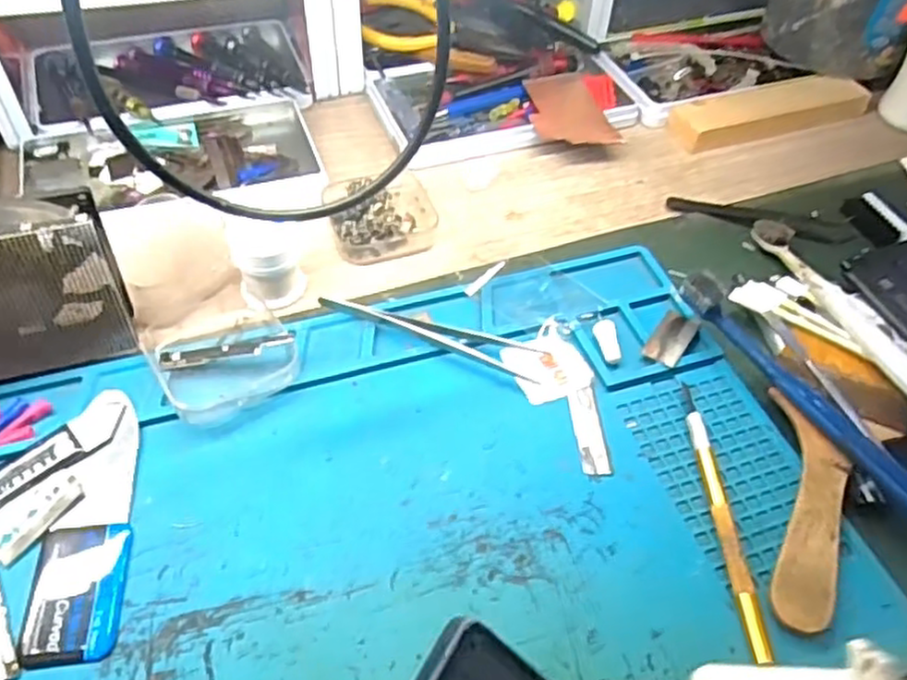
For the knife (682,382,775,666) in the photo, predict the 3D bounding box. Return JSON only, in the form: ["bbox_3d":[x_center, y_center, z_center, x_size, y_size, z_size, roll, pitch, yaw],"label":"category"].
[{"bbox_3d":[0.118,0.074,0.326,0.008,0.008,0.133,1,51,-4],"label":"knife"}]

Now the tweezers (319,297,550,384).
[{"bbox_3d":[-0.012,-0.004,0.381,0.121,0.007,0.021,16,51,9],"label":"tweezers"}]

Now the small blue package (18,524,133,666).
[{"bbox_3d":[-0.149,0.099,0.289,0.035,0.004,0.054,-3,51,-7],"label":"small blue package"}]

